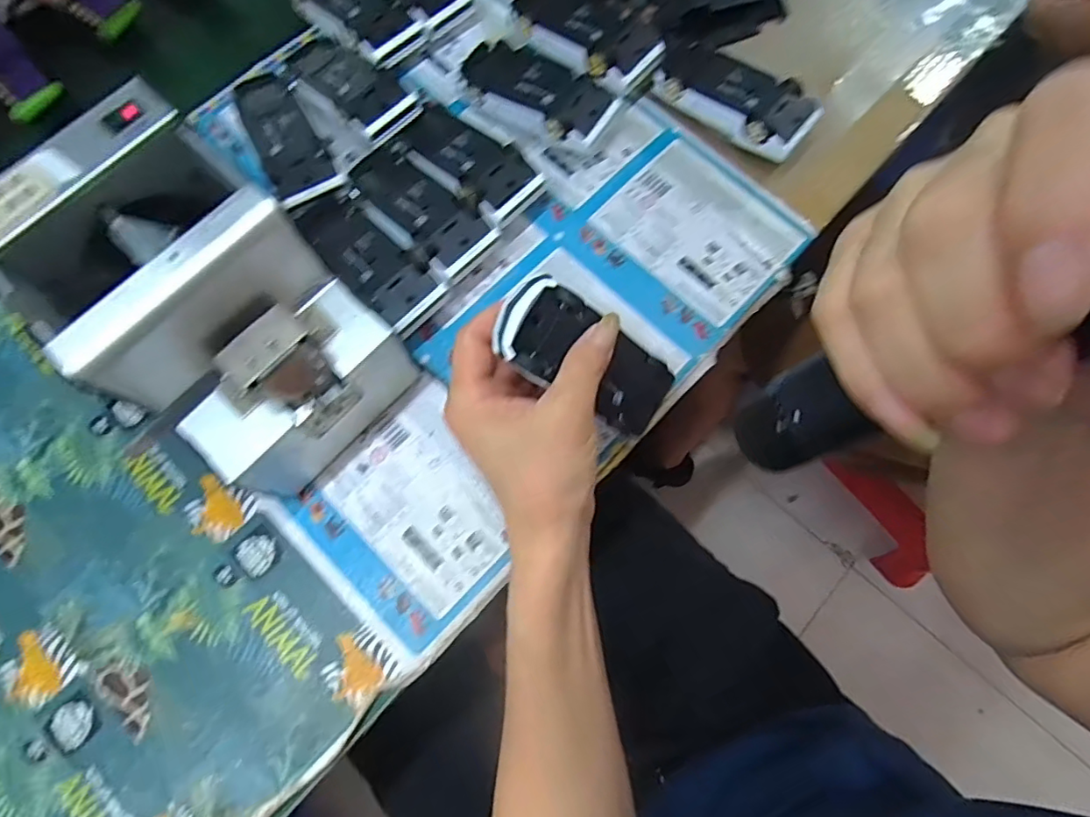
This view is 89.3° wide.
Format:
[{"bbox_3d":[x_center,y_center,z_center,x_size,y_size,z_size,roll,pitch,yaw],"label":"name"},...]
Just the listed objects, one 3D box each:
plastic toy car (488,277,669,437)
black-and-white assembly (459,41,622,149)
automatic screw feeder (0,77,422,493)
[{"bbox_3d":[0.025,-0.028,0.330,0.121,0.025,0.050,31,92,-35],"label":"plastic toy car"},{"bbox_3d":[-0.006,-0.247,0.438,0.132,0.039,0.064,31,77,8],"label":"black-and-white assembly"},{"bbox_3d":[-0.191,-0.055,0.332,0.172,0.145,0.127,42,79,10],"label":"automatic screw feeder"}]

